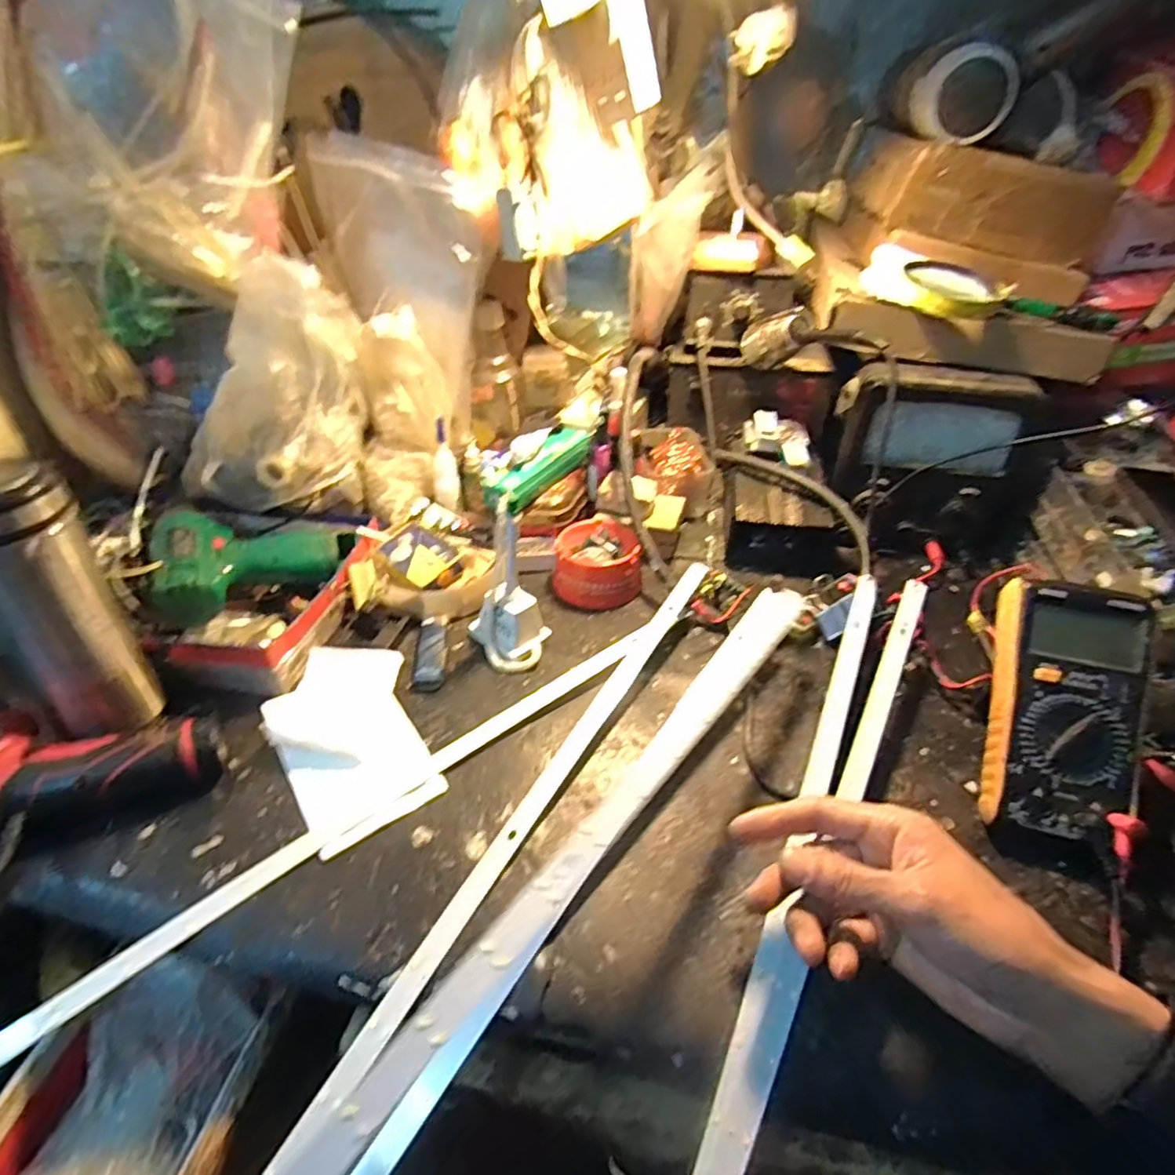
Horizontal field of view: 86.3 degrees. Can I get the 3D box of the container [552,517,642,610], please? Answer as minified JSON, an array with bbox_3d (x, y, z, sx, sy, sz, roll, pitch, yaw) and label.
[{"bbox_3d":[0.011,-0.025,0.608,0.084,0.037,0.098,2,40,0],"label":"container"}]

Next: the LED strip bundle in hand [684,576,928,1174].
[{"bbox_3d":[0.123,0.189,0.378,0.055,0.045,0.576,20,49,21],"label":"LED strip bundle in hand"}]

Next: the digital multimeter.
[{"bbox_3d":[0.311,0.087,0.409,0.081,0.030,0.181,13,80,13],"label":"digital multimeter"}]

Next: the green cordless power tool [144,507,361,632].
[{"bbox_3d":[-0.297,-0.031,0.547,0.157,0.054,0.120,-27,47,-30],"label":"green cordless power tool"}]

